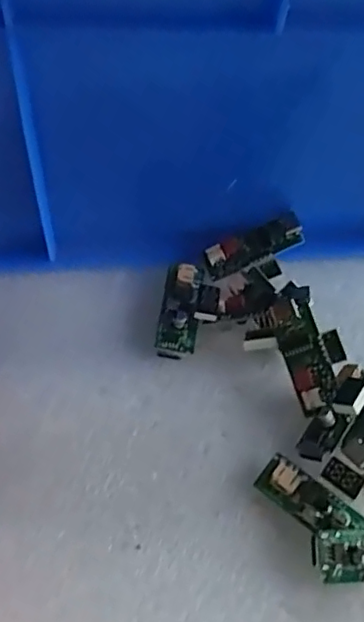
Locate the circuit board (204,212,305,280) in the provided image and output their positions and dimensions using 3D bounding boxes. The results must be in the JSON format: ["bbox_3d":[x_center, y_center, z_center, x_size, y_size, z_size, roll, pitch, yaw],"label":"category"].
[{"bbox_3d":[0.027,-0.025,0.235,0.038,0.006,0.013,-24,57,6],"label":"circuit board"}]

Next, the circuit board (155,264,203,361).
[{"bbox_3d":[-0.001,-0.001,0.226,0.014,0.011,0.038,9,54,1],"label":"circuit board"}]

